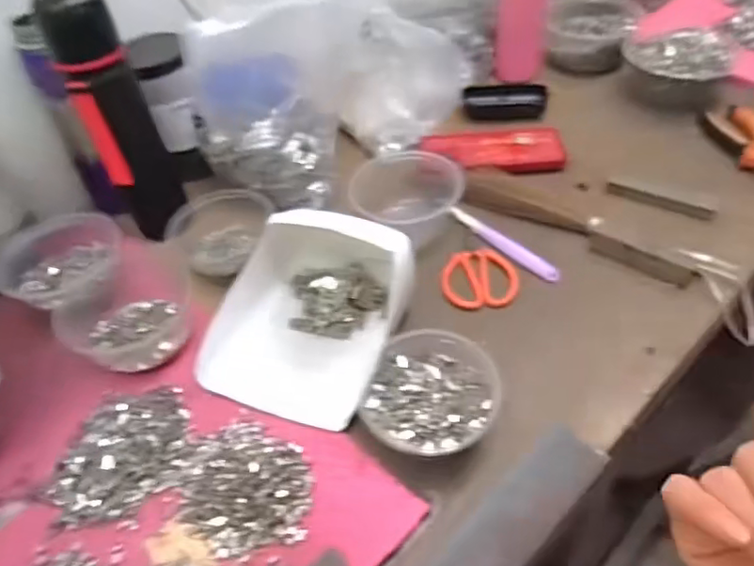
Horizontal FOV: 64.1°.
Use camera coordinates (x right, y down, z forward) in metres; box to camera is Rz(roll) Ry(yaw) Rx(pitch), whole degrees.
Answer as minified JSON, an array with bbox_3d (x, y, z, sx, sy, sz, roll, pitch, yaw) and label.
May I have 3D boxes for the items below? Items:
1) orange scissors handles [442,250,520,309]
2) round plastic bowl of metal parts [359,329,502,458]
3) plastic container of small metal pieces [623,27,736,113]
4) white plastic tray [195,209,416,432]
[{"bbox_3d":[0.101,-0.007,0.588,0.071,0.004,0.075,-2,47,4],"label":"orange scissors handles"},{"bbox_3d":[0.043,0.089,0.465,0.098,0.057,0.097,-3,47,3],"label":"round plastic bowl of metal parts"},{"bbox_3d":[0.376,-0.268,0.756,0.119,0.068,0.096,0,47,5],"label":"plastic container of small metal pieces"},{"bbox_3d":[-0.058,0.016,0.526,0.150,0.077,0.179,15,51,18],"label":"white plastic tray"}]

